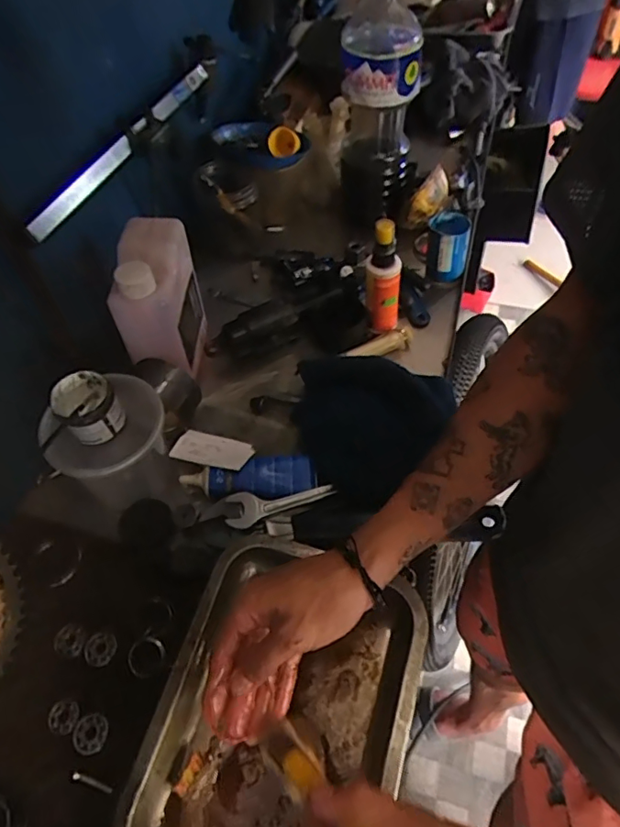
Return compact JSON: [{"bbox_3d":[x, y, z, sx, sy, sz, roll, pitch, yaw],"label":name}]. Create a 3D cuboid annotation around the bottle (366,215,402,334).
[{"bbox_3d":[0.091,-0.169,0.643,0.042,0.152,0.034,3,54,6],"label":"bottle"}]

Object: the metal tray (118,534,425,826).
[{"bbox_3d":[-0.021,0.238,0.412,0.182,0.052,0.252,13,56,13],"label":"metal tray"}]

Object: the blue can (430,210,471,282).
[{"bbox_3d":[0.190,-0.231,0.725,0.055,0.079,0.067,7,55,9],"label":"blue can"}]

